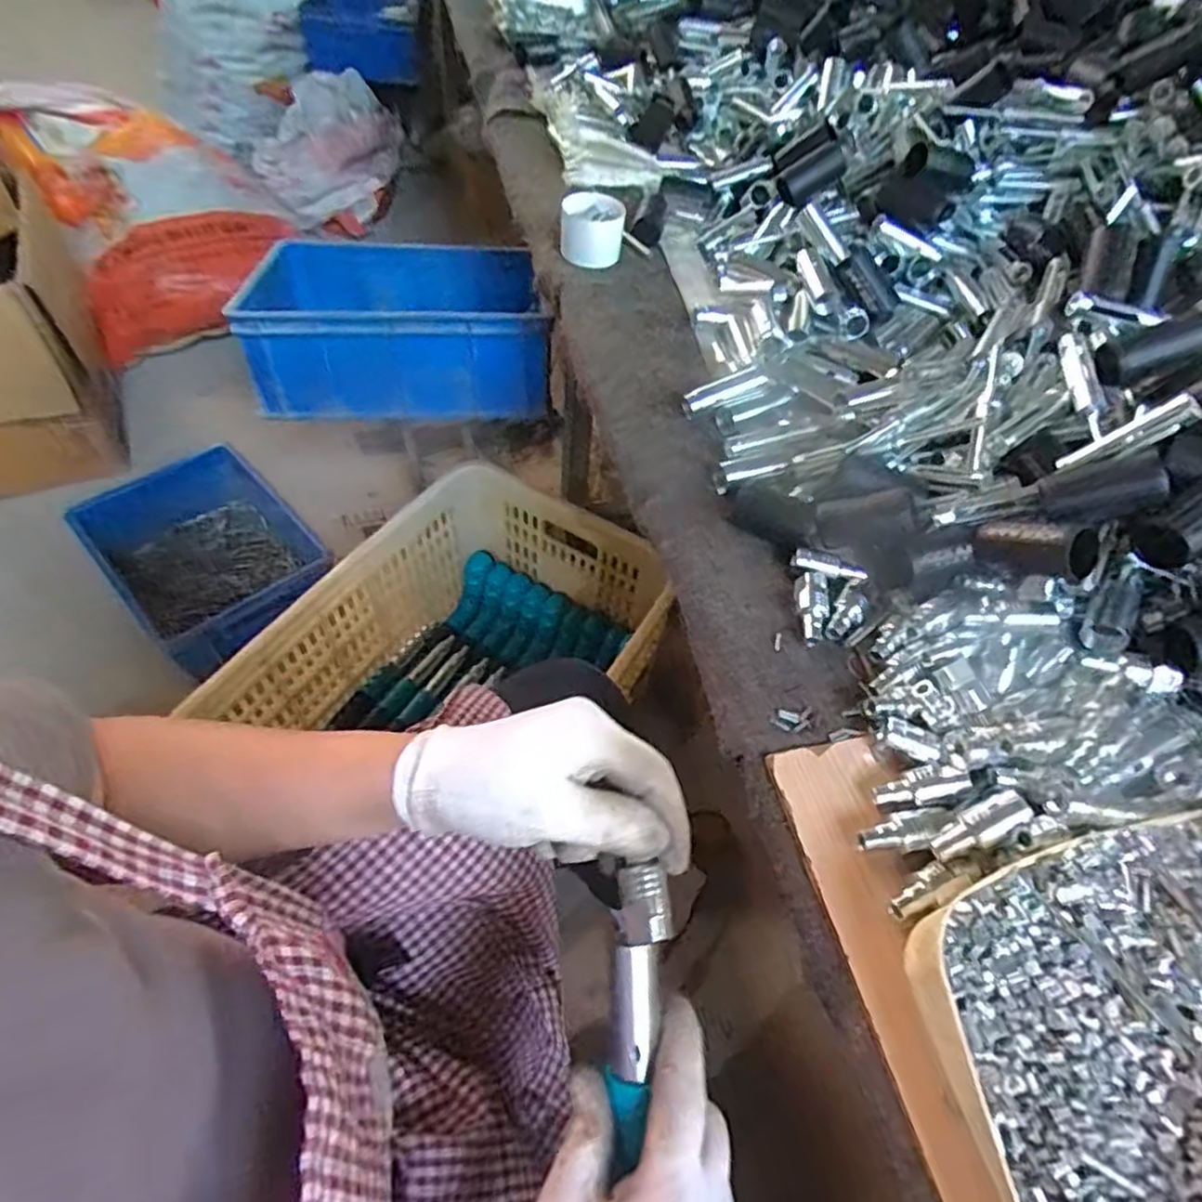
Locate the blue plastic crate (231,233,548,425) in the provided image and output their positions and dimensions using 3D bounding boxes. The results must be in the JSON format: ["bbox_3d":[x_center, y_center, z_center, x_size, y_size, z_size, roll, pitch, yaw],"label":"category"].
[{"bbox_3d":[-0.281,-0.409,0.988,0.380,0.136,0.293,-4,55,-8],"label":"blue plastic crate"}]

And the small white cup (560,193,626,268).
[{"bbox_3d":[-0.009,-0.395,0.739,0.067,0.043,0.068,4,54,-2],"label":"small white cup"}]

